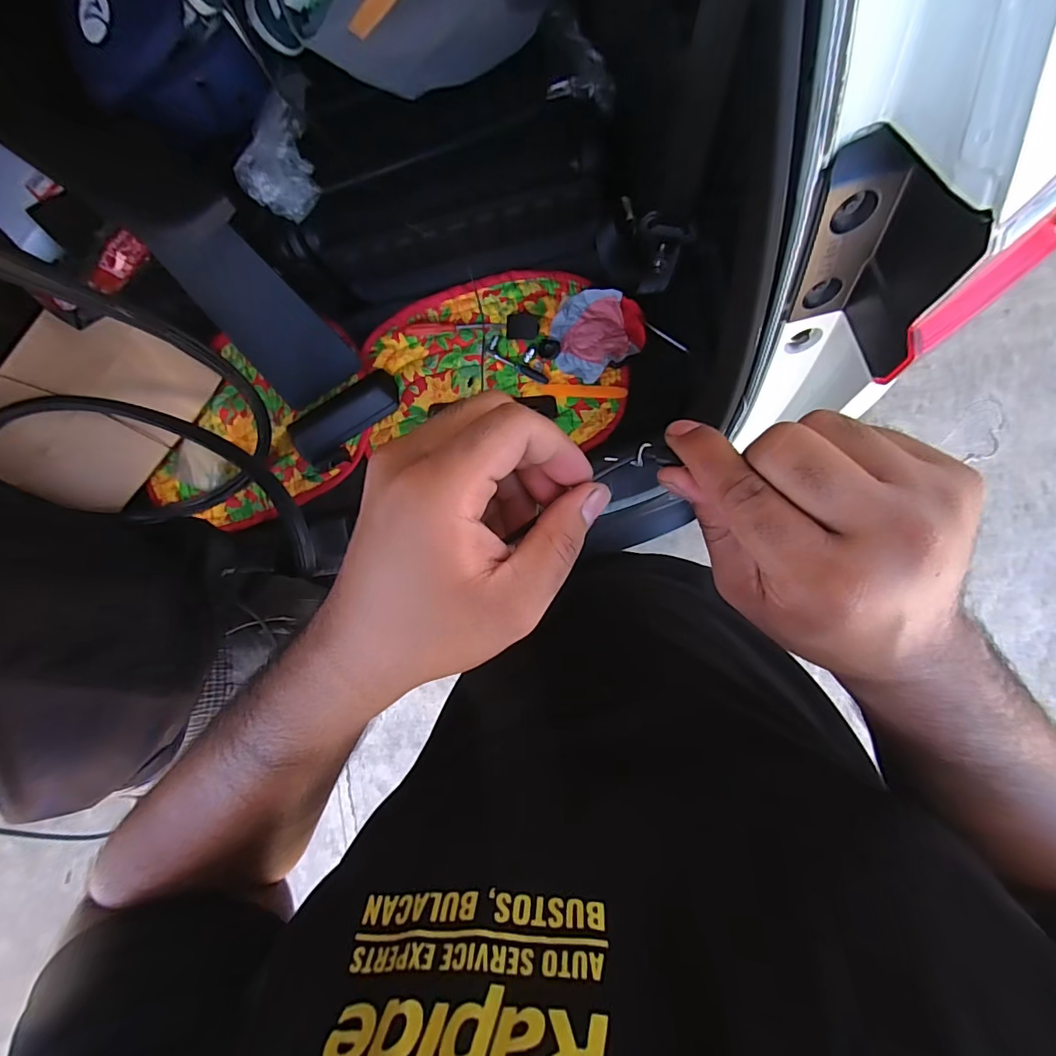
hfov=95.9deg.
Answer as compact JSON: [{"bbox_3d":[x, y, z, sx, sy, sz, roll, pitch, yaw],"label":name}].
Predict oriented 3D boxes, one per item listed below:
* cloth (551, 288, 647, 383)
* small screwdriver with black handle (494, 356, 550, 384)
[{"bbox_3d":[0.115,-0.334,0.825,0.157,0.031,0.146,33,94,8],"label":"cloth"},{"bbox_3d":[-0.013,-0.289,0.866,0.111,0.007,0.016,26,93,8],"label":"small screwdriver with black handle"}]

